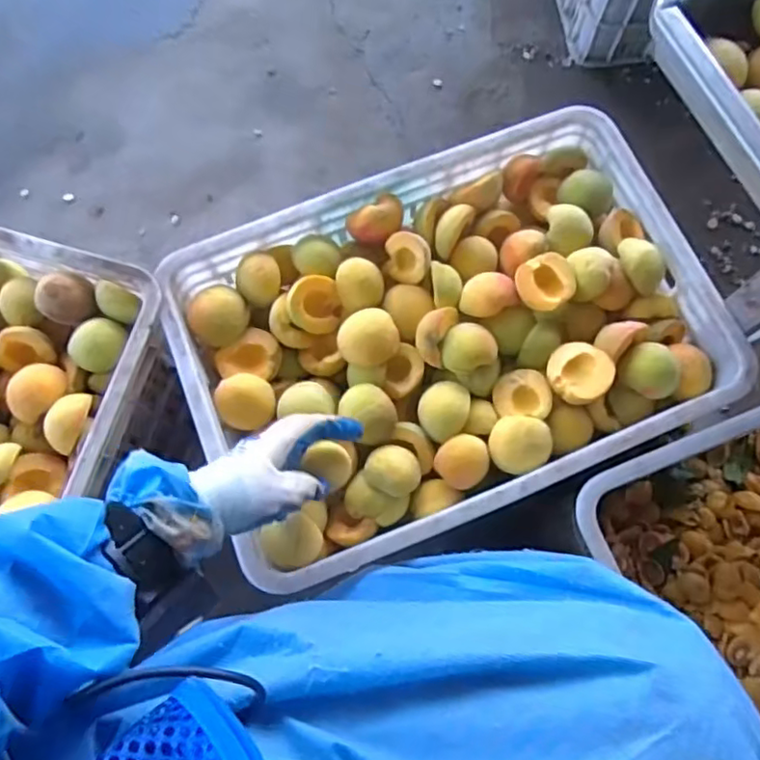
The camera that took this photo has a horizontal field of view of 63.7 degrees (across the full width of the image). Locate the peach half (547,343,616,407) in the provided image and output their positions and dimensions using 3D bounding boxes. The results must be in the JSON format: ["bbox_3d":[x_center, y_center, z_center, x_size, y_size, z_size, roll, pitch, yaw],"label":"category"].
[{"bbox_3d":[0.199,-0.006,0.610,0.061,0.028,0.061,-7,67,17],"label":"peach half"}]

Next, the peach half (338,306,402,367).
[{"bbox_3d":[-0.011,-0.043,0.624,0.062,0.033,0.054,-5,73,-1],"label":"peach half"}]

